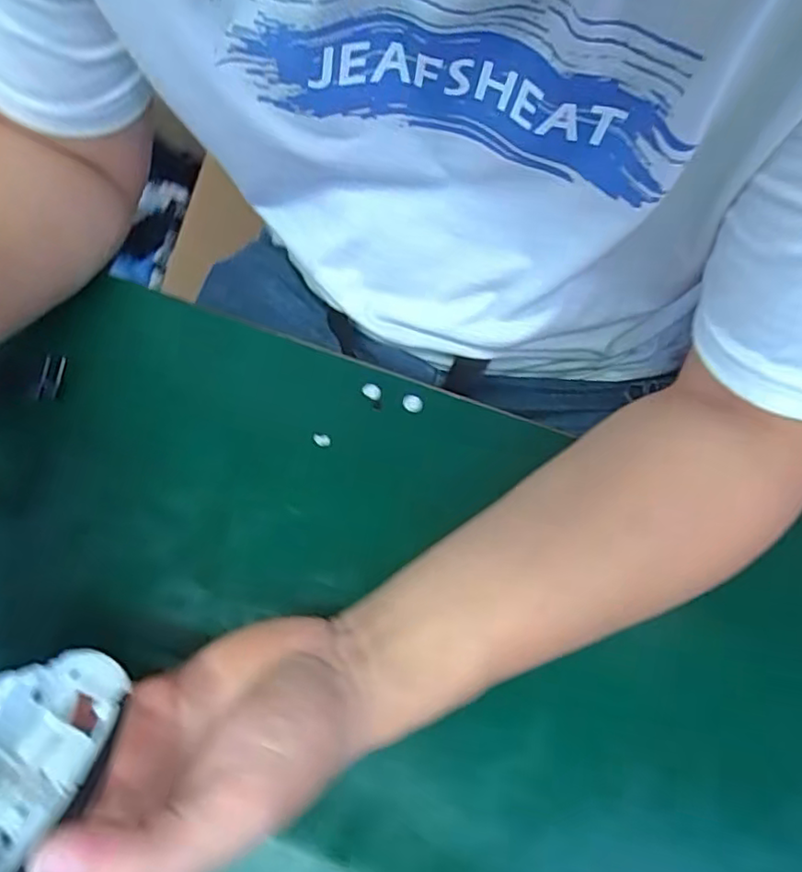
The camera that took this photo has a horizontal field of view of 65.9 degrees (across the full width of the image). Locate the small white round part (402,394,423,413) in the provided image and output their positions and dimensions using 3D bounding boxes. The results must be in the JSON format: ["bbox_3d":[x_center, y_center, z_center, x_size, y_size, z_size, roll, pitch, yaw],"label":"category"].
[{"bbox_3d":[0.007,-0.020,0.378,0.013,0.004,0.011,13,68,3],"label":"small white round part"}]

